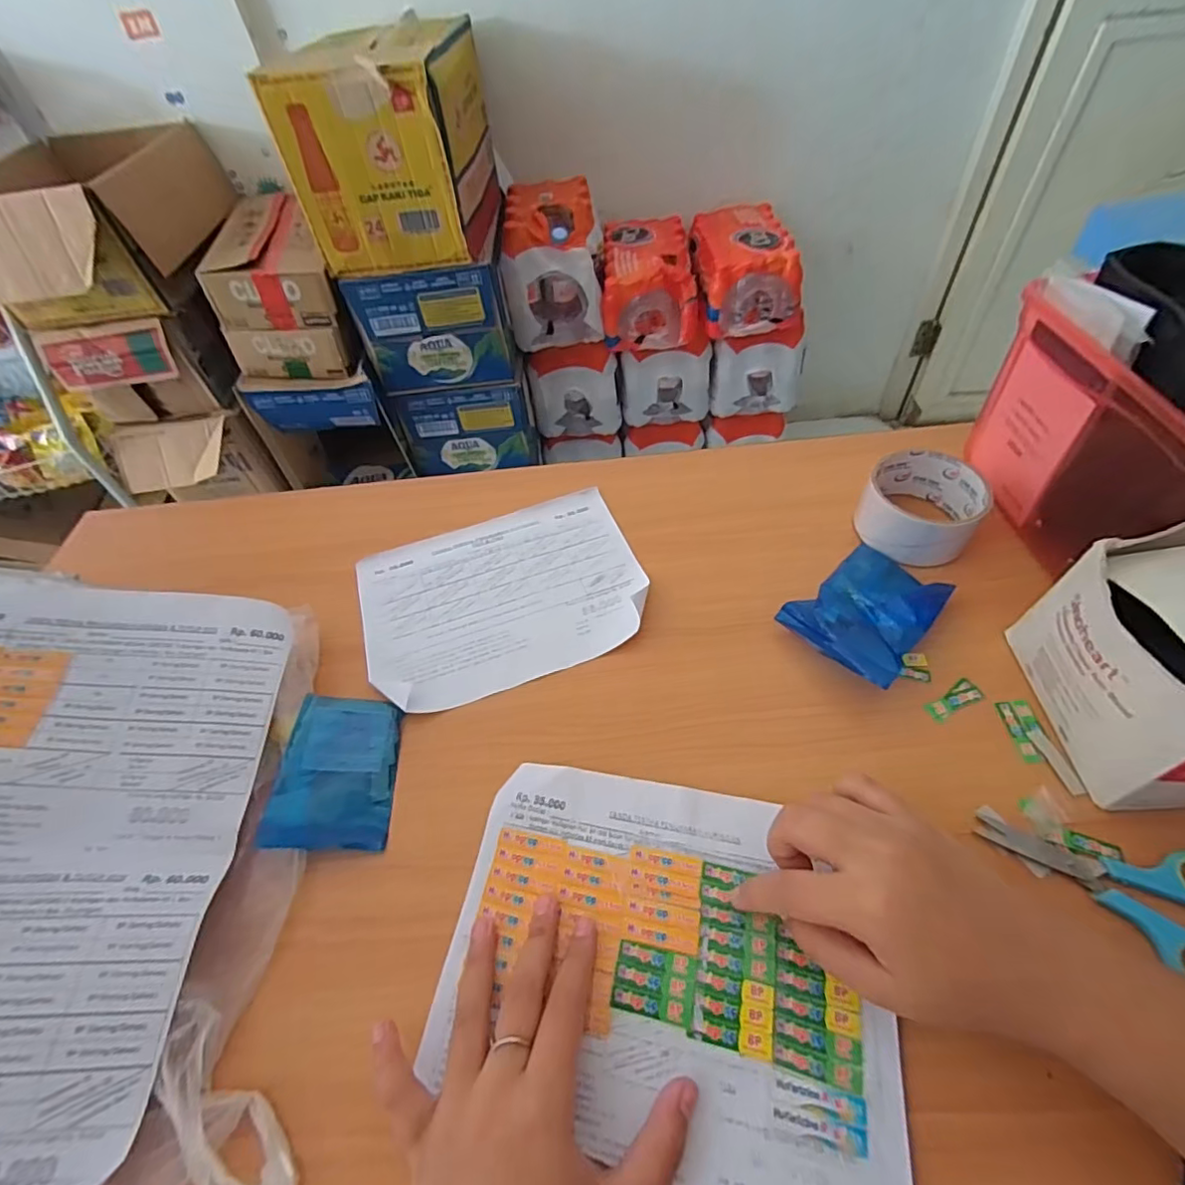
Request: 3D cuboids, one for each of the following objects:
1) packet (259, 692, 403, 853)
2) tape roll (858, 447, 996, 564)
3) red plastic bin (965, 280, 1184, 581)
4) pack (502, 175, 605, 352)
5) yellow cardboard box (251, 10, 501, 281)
[{"bbox_3d":[-0.157,0.110,0.349,0.069,0.006,0.092,7,53,-9],"label":"packet"},{"bbox_3d":[0.251,-0.066,0.428,0.080,0.040,0.085,-3,51,3],"label":"tape roll"},{"bbox_3d":[0.365,-0.103,0.385,0.106,0.136,0.178,-4,51,2],"label":"red plastic bin"},{"bbox_3d":[-0.075,-0.693,1.190,0.189,0.236,0.230,-1,51,5],"label":"pack"},{"bbox_3d":[-0.343,-0.800,1.009,0.271,0.272,0.366,-1,51,5],"label":"yellow cardboard box"}]

